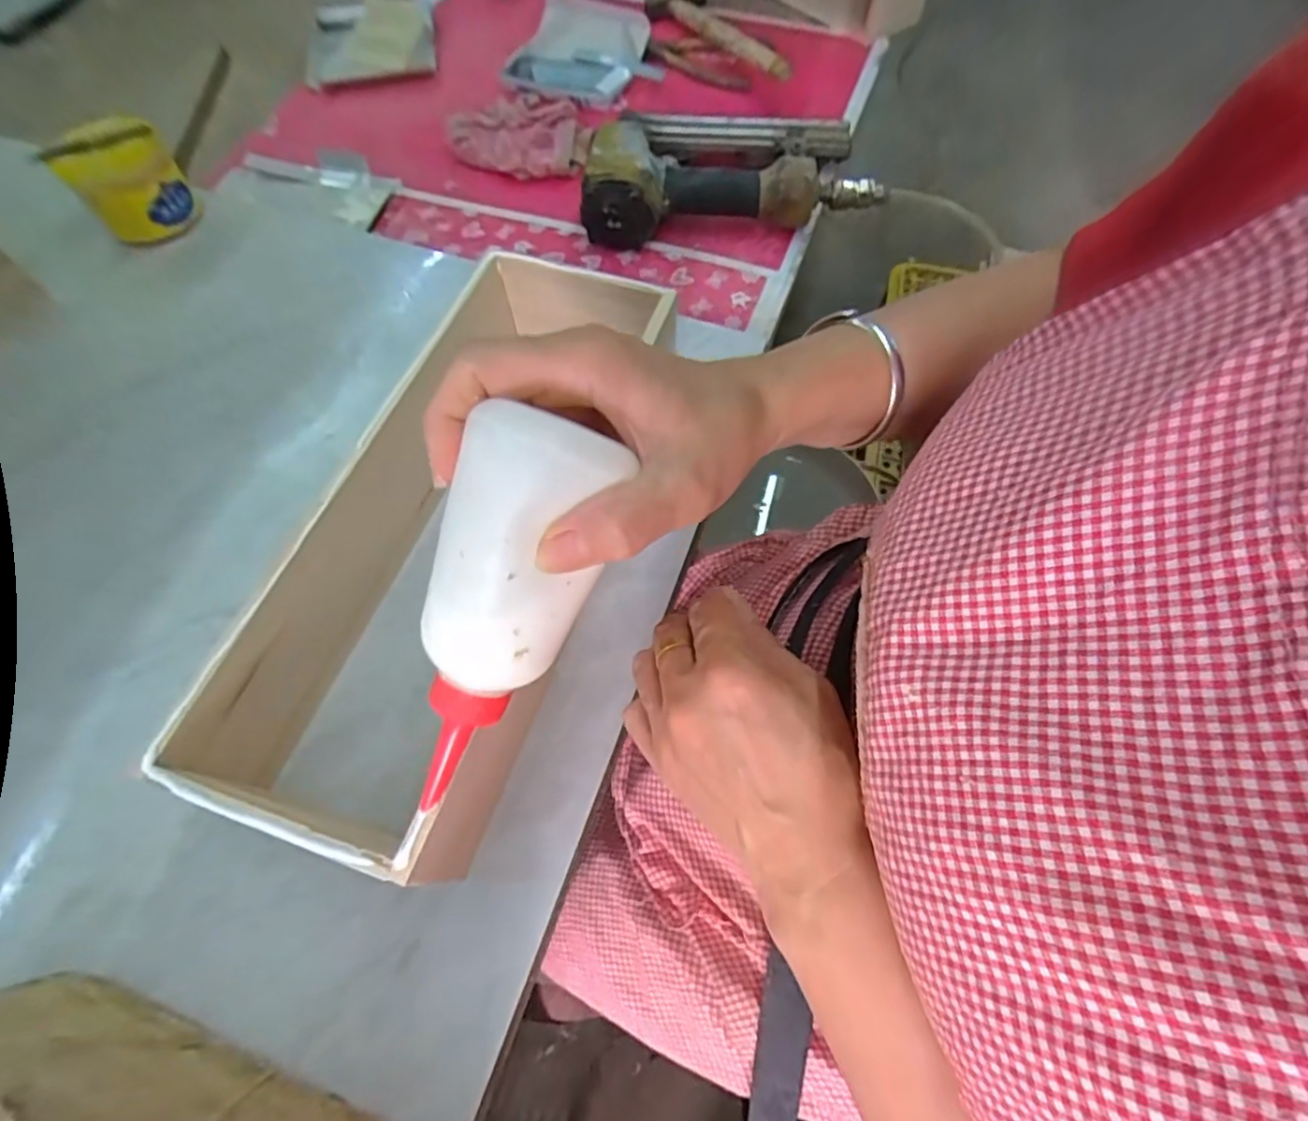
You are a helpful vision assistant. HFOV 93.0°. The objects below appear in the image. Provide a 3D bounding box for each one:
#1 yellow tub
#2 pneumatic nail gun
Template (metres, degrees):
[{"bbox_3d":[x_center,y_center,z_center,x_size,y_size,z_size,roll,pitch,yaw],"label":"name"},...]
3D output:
[{"bbox_3d":[-0.423,-0.306,0.500,0.076,0.072,0.061,-38,70,-18],"label":"yellow tub"},{"bbox_3d":[0.060,-0.340,0.537,0.239,0.059,0.127,-4,64,-3],"label":"pneumatic nail gun"}]

